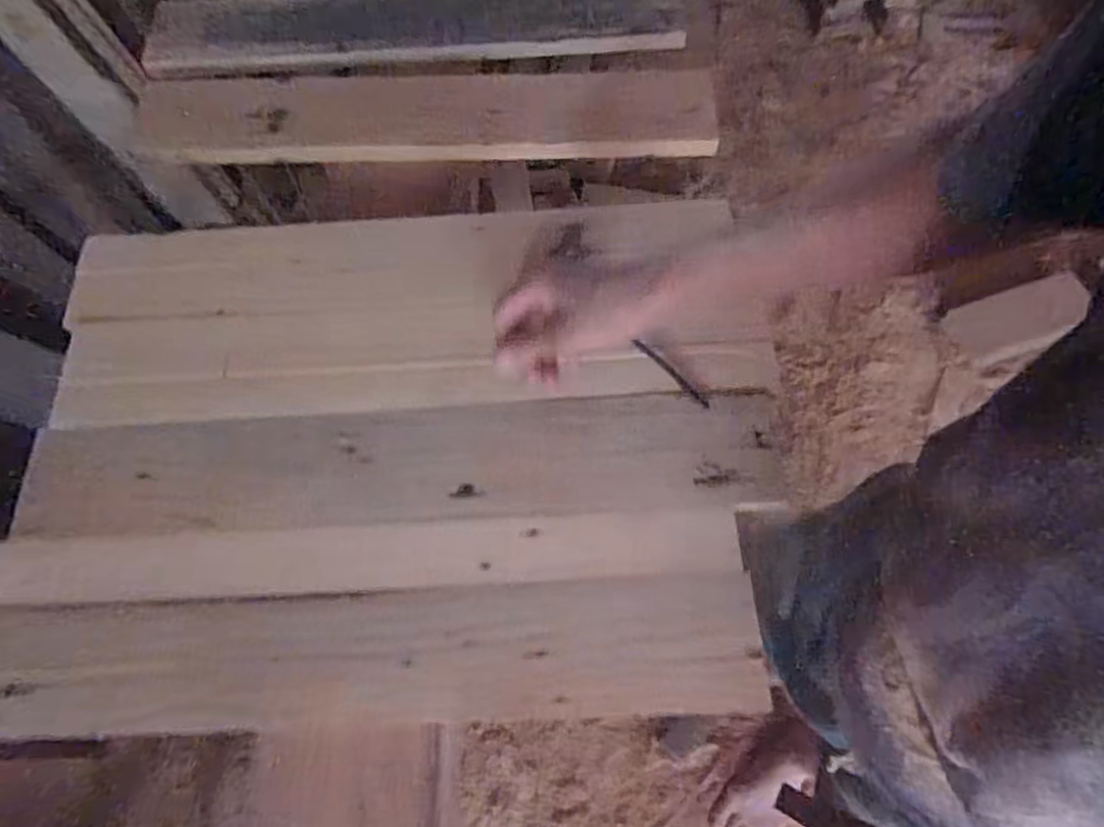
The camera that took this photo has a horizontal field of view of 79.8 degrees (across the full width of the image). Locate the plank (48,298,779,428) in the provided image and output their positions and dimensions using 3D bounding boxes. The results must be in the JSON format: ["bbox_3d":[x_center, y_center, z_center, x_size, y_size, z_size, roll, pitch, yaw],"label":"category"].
[{"bbox_3d":[-0.120,-0.055,0.611,0.644,0.025,0.109,-3,64,-3],"label":"plank"}]

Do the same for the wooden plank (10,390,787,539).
[{"bbox_3d":[-0.121,0.043,0.566,0.627,0.014,0.110,-3,64,-3],"label":"wooden plank"}]

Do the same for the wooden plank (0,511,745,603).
[{"bbox_3d":[-0.165,0.115,0.534,0.629,0.015,0.053,-2,64,-2],"label":"wooden plank"}]

